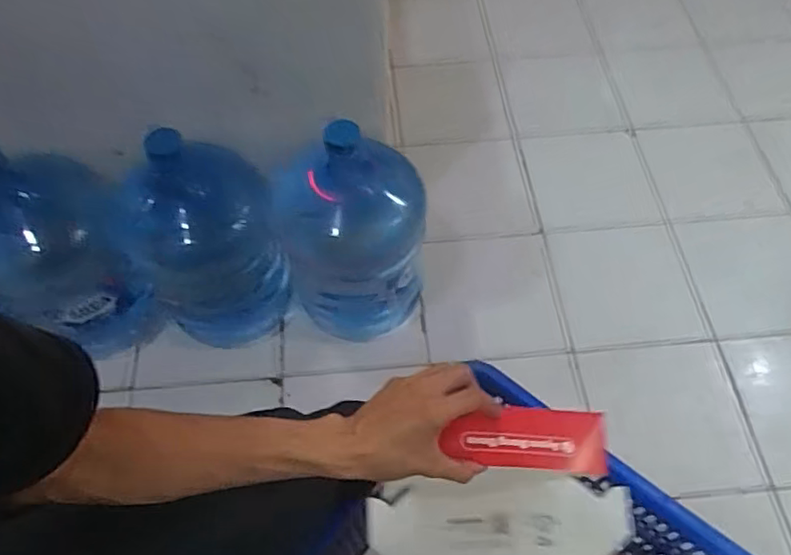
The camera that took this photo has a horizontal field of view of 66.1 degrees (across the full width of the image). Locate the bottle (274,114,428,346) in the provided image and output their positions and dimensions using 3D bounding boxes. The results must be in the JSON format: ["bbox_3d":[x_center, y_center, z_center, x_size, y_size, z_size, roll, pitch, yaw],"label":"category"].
[{"bbox_3d":[-0.089,-0.097,1.136,0.247,0.437,0.281,-15,60,-8],"label":"bottle"}]

